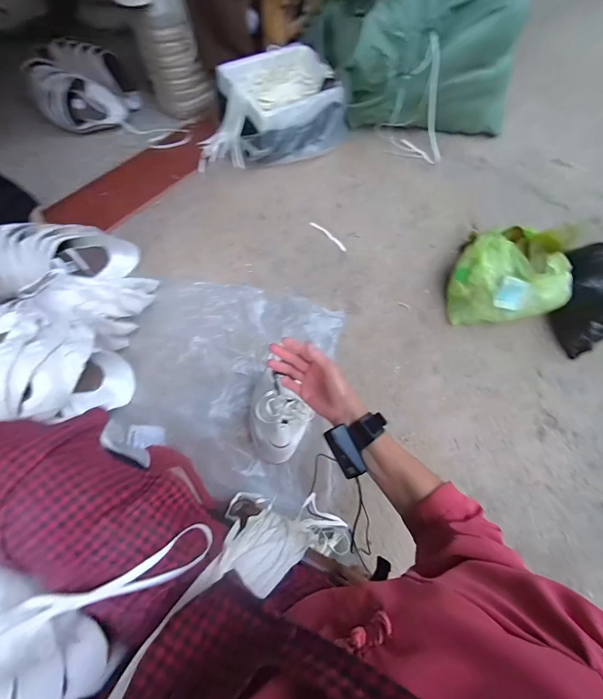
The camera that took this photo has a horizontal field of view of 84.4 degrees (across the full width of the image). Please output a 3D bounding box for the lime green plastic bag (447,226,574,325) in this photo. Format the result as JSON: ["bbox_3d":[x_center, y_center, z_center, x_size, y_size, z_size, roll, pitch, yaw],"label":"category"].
[{"bbox_3d":[0.566,-0.201,0.925,0.252,0.194,0.203,-2,61,-2],"label":"lime green plastic bag"}]

